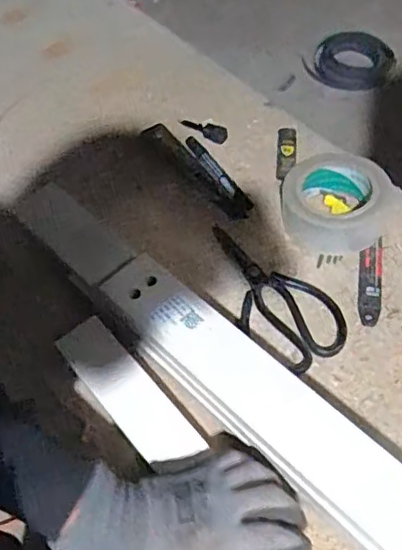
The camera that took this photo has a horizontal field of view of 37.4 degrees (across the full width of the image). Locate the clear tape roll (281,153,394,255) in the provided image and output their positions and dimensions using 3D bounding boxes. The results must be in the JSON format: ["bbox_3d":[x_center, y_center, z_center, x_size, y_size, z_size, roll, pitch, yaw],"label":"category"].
[{"bbox_3d":[0.151,-0.084,0.656,0.115,0.048,0.121,0,60,1],"label":"clear tape roll"}]

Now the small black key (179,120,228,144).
[{"bbox_3d":[0.003,-0.182,0.756,0.062,0.010,0.024,11,60,7],"label":"small black key"}]

